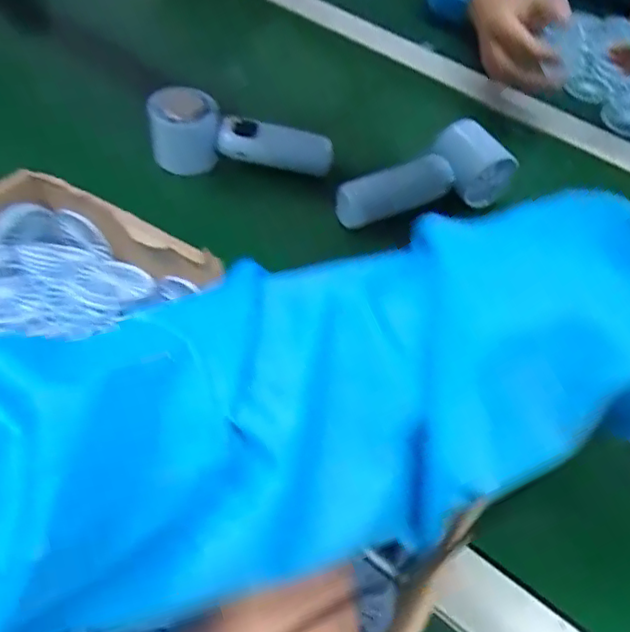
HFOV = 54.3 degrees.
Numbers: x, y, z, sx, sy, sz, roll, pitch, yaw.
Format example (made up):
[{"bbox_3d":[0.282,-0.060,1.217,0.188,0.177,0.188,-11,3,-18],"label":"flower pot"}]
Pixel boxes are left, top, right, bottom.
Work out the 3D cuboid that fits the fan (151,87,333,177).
[{"bbox_3d":[-0.063,-0.159,0.537,0.150,0.076,0.049,-5,56,-7],"label":"fan"}]

